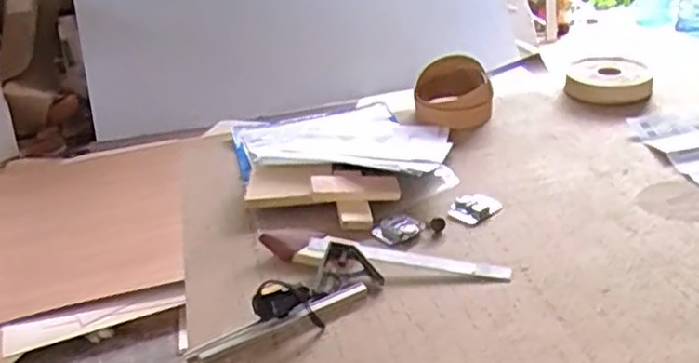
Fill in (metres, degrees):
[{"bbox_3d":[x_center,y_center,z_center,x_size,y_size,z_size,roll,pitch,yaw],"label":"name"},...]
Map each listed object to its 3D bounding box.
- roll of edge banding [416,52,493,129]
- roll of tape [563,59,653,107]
[{"bbox_3d":[0.228,-0.203,1.538,0.159,0.092,0.177,-2,27,6],"label":"roll of edge banding"},{"bbox_3d":[0.590,-0.227,1.578,0.183,0.059,0.183,6,29,21],"label":"roll of tape"}]

